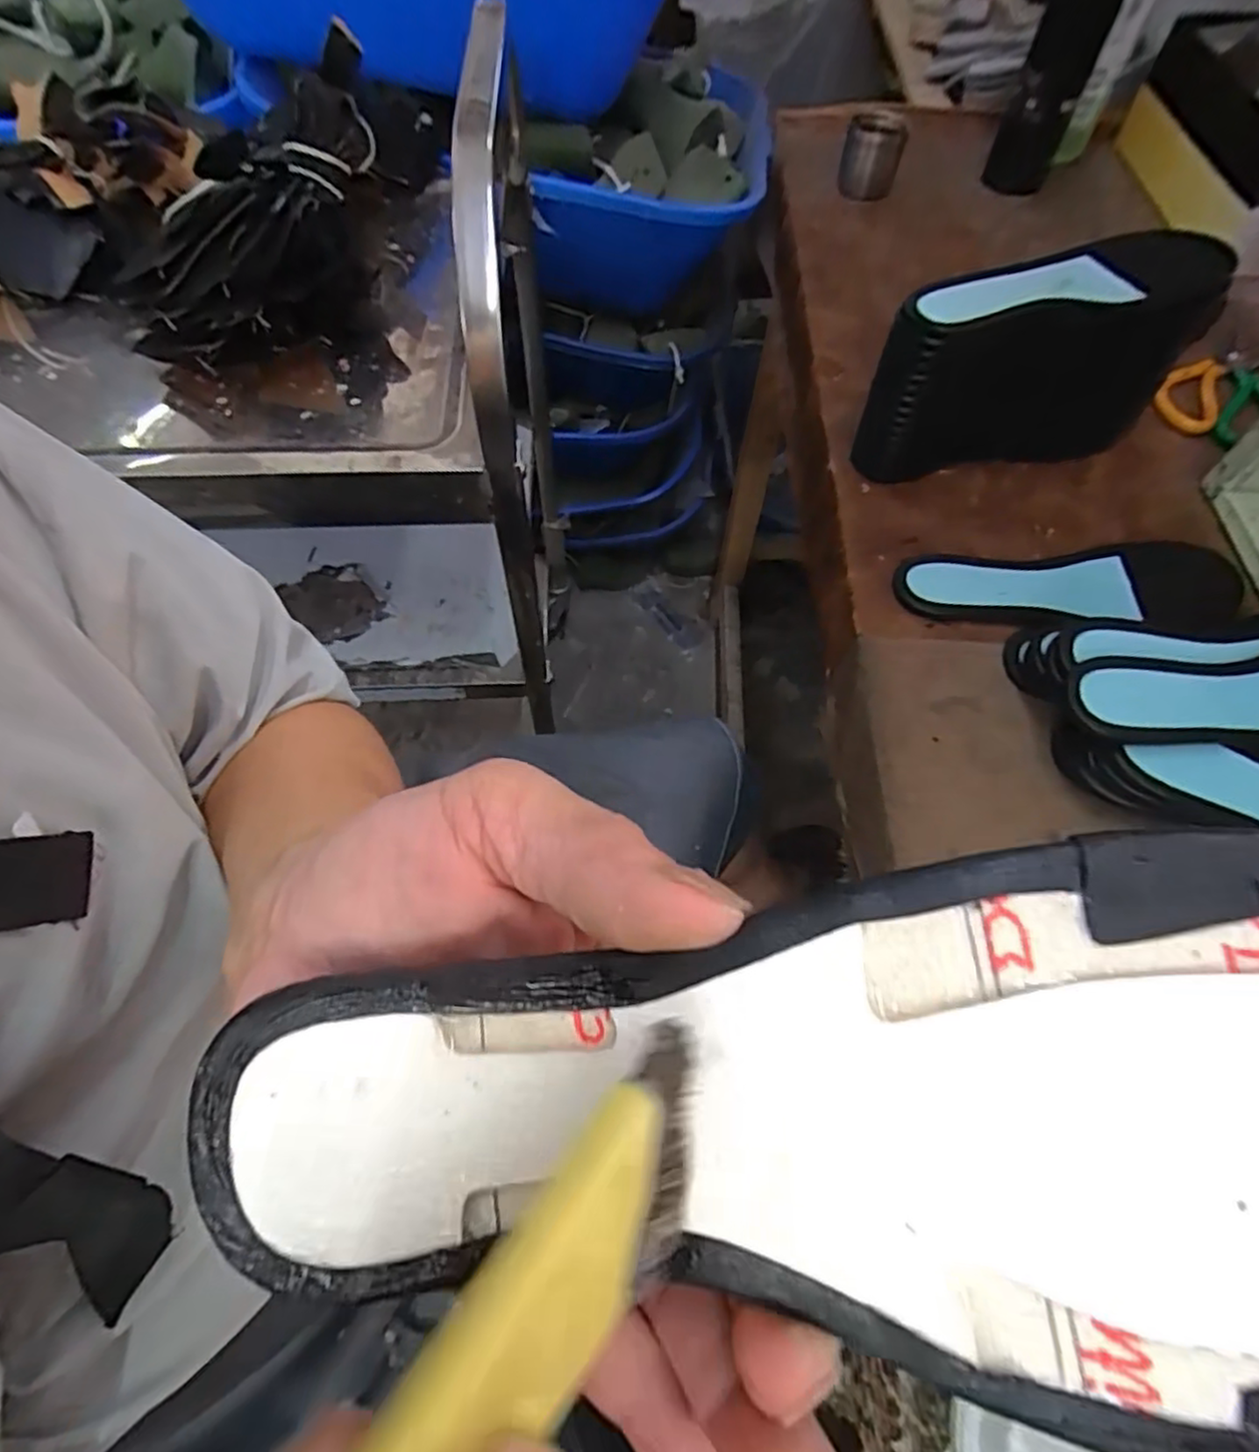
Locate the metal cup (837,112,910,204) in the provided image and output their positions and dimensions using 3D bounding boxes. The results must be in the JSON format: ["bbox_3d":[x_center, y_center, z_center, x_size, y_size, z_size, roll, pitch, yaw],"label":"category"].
[{"bbox_3d":[0.258,-0.604,0.729,0.060,0.067,0.064,0,61,0],"label":"metal cup"}]

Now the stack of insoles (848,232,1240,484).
[{"bbox_3d":[0.292,-0.265,0.511,0.240,0.129,0.087,-19,62,-10],"label":"stack of insoles"}]

